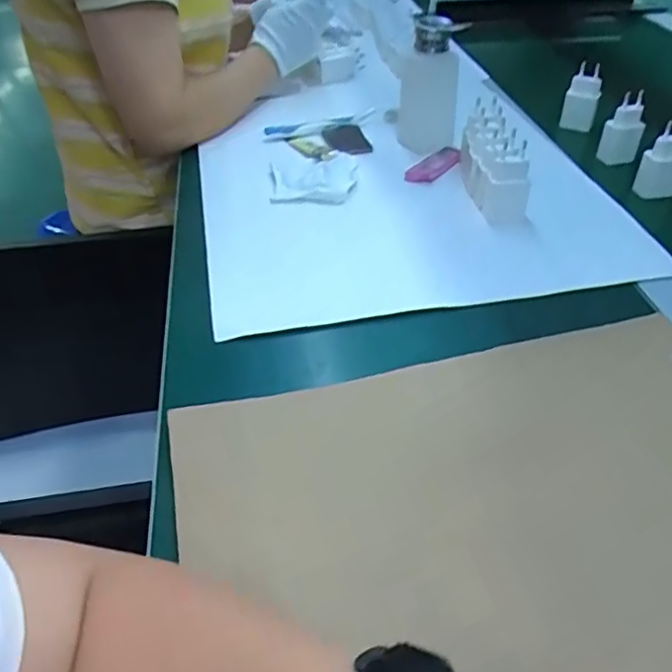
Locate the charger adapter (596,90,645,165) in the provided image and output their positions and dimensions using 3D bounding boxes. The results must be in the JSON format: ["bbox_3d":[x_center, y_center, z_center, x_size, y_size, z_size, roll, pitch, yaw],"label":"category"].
[{"bbox_3d":[0.344,-0.247,0.735,0.044,0.079,0.021,14,46,17],"label":"charger adapter"}]

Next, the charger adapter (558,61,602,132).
[{"bbox_3d":[0.326,-0.314,0.815,0.042,0.080,0.027,14,46,17],"label":"charger adapter"}]

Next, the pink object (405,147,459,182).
[{"bbox_3d":[0.113,-0.192,0.697,0.074,0.015,0.032,-35,52,-29],"label":"pink object"}]

